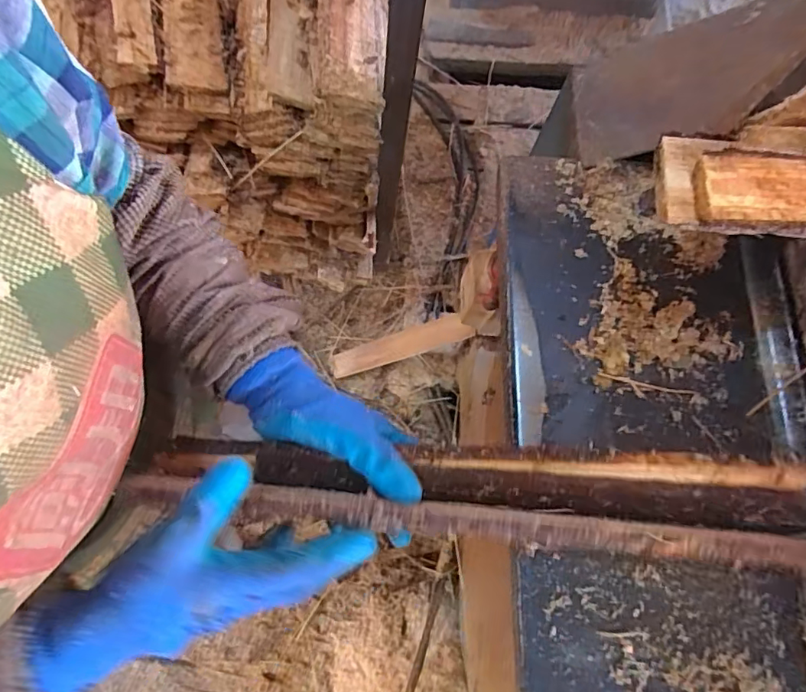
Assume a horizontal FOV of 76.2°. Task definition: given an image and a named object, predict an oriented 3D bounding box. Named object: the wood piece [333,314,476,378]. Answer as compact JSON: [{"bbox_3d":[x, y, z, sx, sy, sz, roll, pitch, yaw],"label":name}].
[{"bbox_3d":[-0.015,0.002,1.135,0.363,0.026,0.059,-17,75,31],"label":"wood piece"}]

